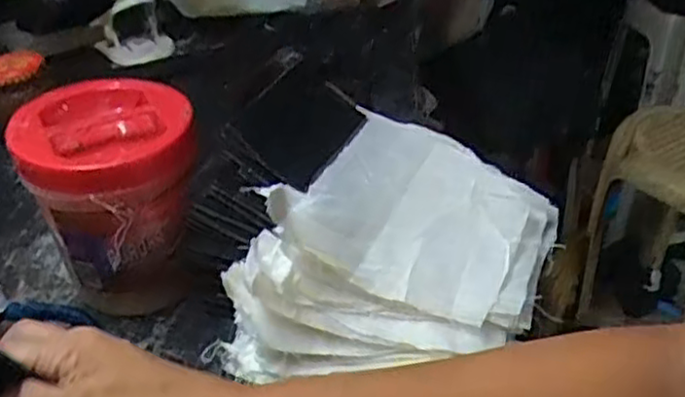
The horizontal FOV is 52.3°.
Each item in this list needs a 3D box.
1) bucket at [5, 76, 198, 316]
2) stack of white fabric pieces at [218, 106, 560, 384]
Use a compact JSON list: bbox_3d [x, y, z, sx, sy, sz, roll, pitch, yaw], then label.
[{"bbox_3d":[-0.155,0.004,0.500,0.111,0.148,0.107,-4,34,3],"label":"bucket"},{"bbox_3d":[0.042,0.031,0.466,0.155,0.097,0.230,18,41,31],"label":"stack of white fabric pieces"}]

